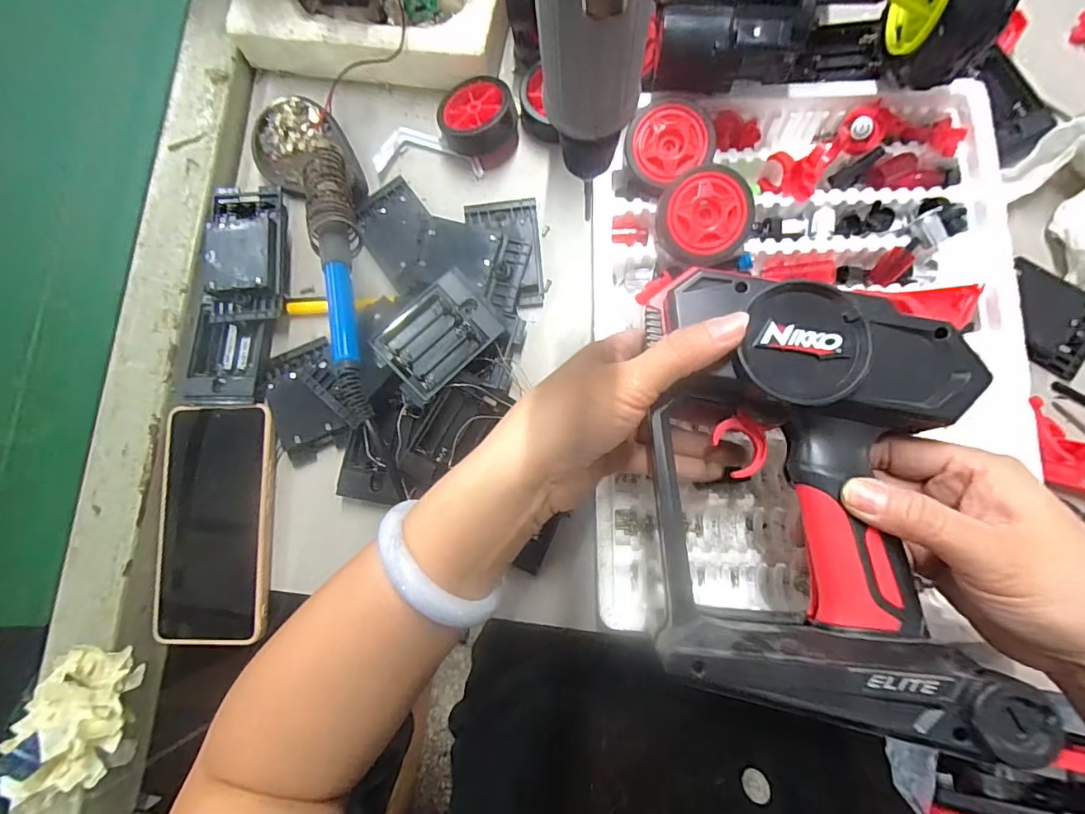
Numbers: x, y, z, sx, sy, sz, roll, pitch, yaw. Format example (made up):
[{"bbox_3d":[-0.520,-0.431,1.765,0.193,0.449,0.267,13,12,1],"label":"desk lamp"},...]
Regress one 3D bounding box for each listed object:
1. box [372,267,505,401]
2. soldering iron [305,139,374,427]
[{"bbox_3d":[-0.069,-0.049,0.333,0.076,0.023,0.054,-45,82,-2],"label":"box"},{"bbox_3d":[-0.118,-0.084,0.287,0.025,0.021,0.200,-15,68,1],"label":"soldering iron"}]

